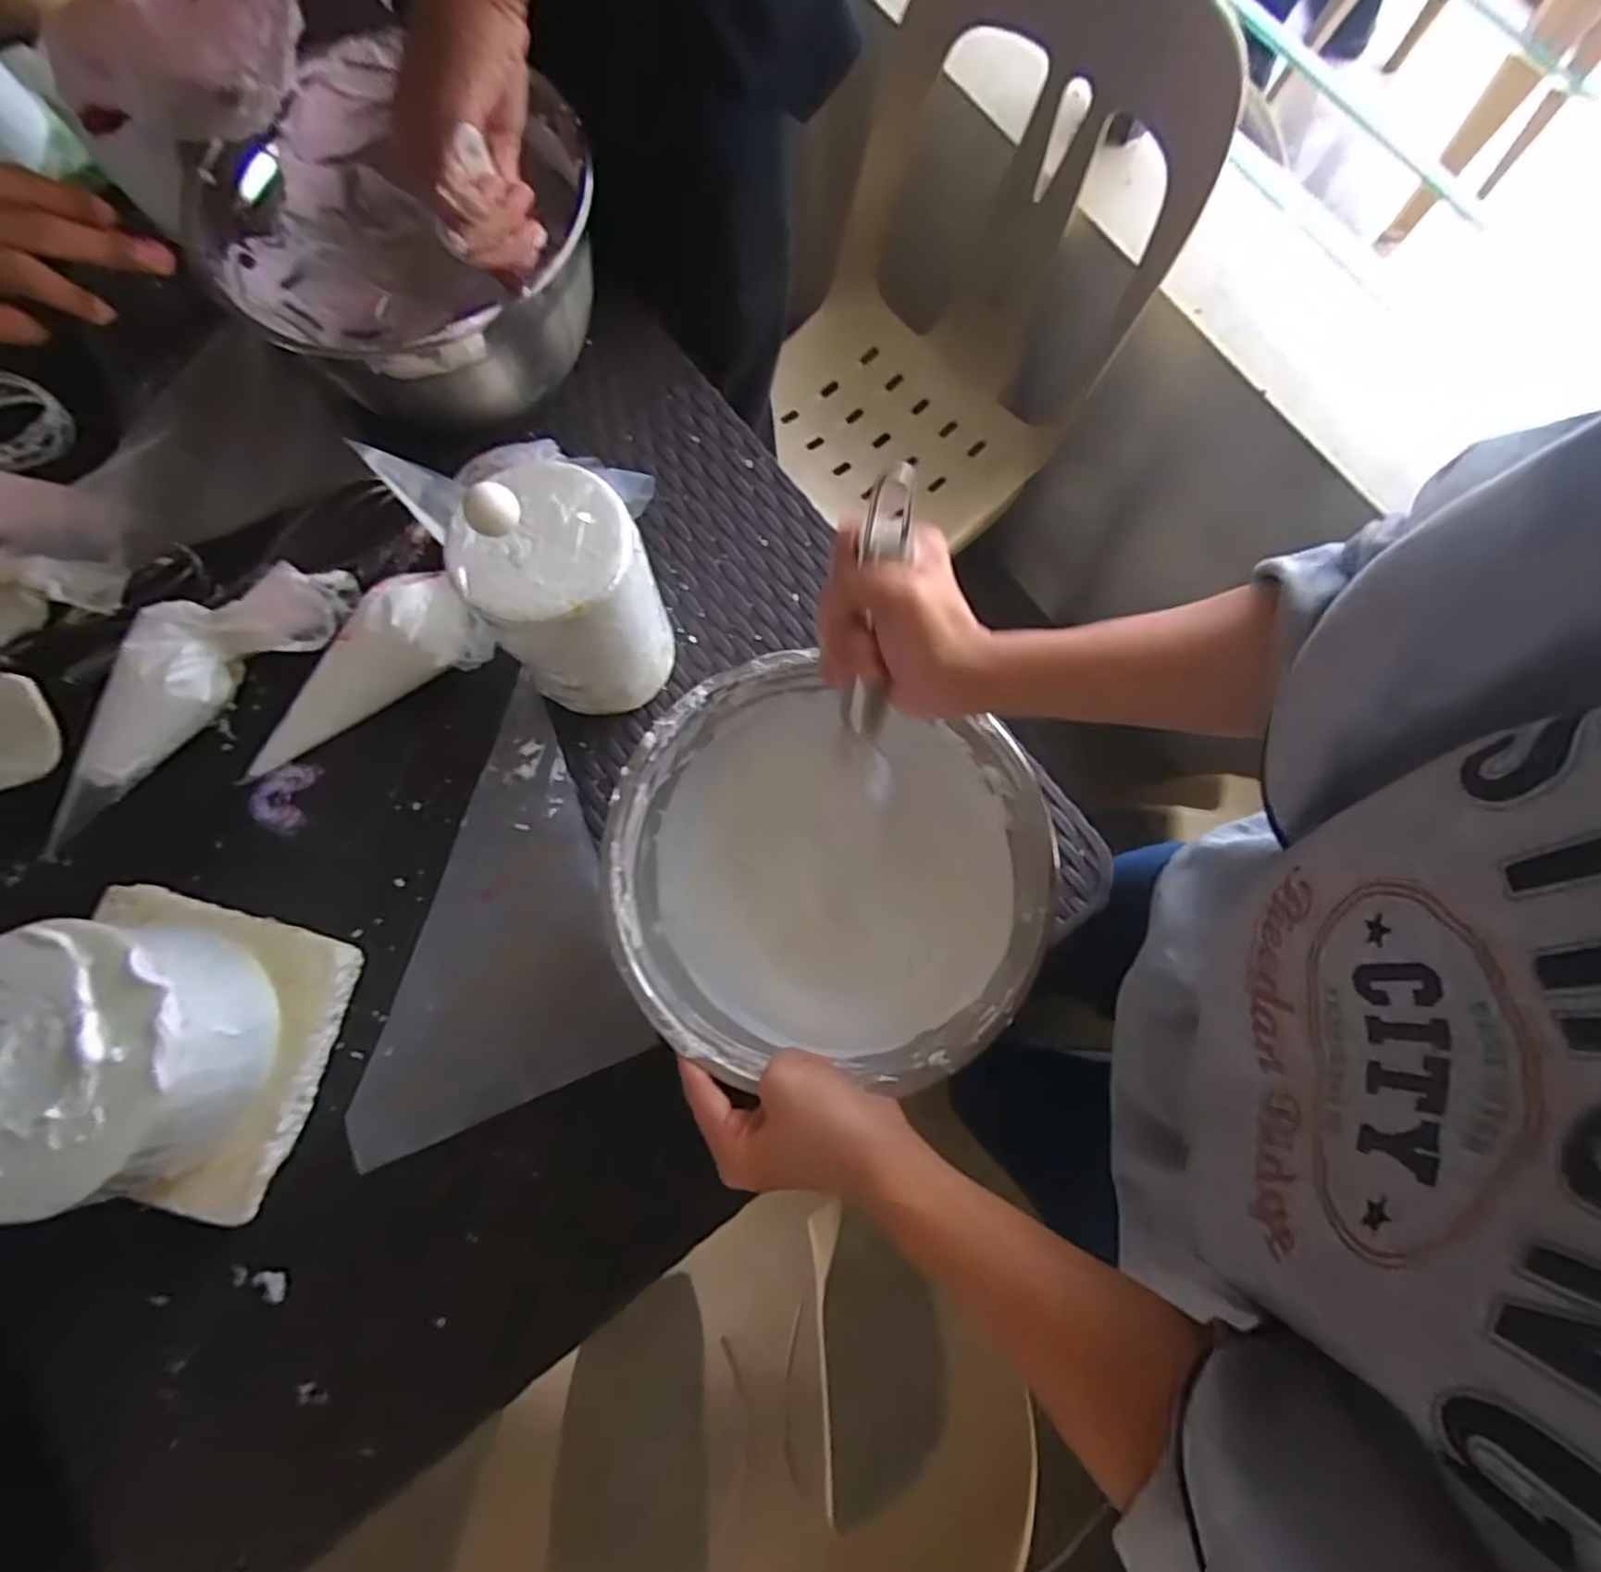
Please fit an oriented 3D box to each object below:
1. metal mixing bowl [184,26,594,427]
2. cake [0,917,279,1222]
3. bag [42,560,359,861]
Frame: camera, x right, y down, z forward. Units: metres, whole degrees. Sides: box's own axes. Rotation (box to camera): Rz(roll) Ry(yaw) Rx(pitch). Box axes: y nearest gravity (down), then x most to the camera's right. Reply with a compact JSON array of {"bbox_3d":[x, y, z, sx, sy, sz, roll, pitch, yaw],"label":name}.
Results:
[{"bbox_3d":[-0.267,-0.362,0.529,0.227,0.151,0.227,0,76,-1],"label":"metal mixing bowl"},{"bbox_3d":[-0.388,0.150,0.406,0.136,0.073,0.138,0,76,-1],"label":"cake"},{"bbox_3d":[-0.430,-0.071,0.504,0.261,0.052,0.082,-36,80,-9],"label":"bag"}]

